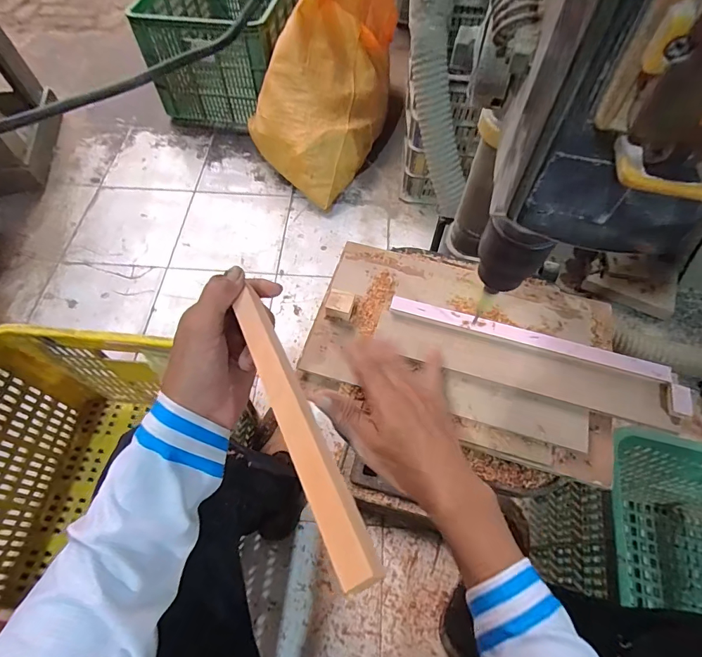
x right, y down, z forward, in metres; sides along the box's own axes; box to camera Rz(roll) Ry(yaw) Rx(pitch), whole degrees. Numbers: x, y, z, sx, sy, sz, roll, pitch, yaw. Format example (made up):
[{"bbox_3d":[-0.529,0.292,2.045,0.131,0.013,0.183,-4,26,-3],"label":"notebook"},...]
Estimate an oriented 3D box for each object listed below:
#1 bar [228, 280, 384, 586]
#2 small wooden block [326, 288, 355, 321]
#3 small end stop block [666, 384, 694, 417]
[{"bbox_3d":[-0.036,0.051,0.256,0.022,0.017,0.203,-24,53,-10],"label":"bar"},{"bbox_3d":[-0.011,-0.027,0.454,0.026,0.017,0.030,17,62,9],"label":"small wooden block"},{"bbox_3d":[0.319,0.070,0.401,0.019,0.010,0.031,9,61,5],"label":"small end stop block"}]

